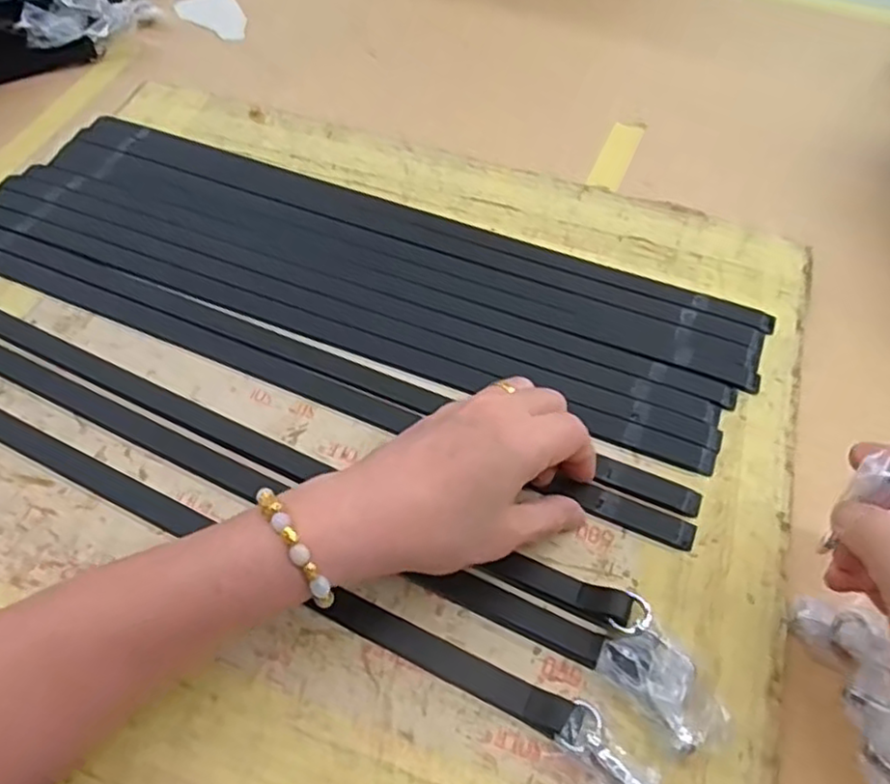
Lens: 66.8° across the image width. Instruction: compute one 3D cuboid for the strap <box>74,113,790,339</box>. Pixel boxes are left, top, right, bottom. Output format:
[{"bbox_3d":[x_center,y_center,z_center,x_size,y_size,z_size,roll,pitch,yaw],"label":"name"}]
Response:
[{"bbox_3d":[-0.034,-0.125,0.477,0.511,0.008,0.027,19,60,10],"label":"strap"}]

